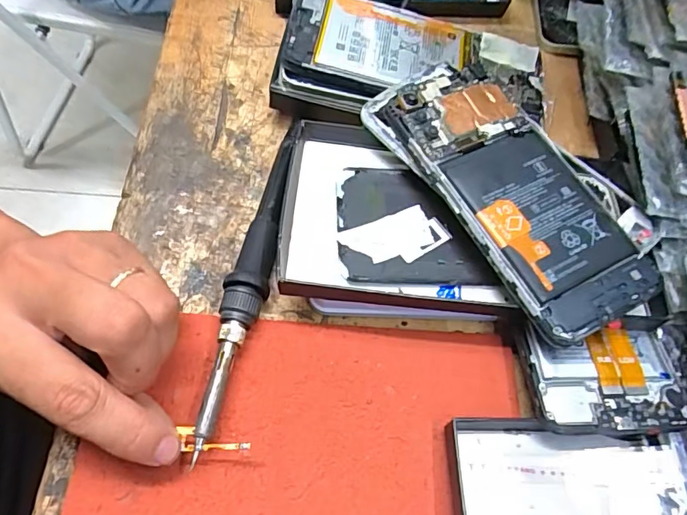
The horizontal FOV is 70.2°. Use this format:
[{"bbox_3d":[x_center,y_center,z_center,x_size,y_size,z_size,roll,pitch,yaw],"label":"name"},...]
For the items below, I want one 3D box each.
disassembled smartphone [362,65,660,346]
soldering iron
[{"bbox_3d":[0.085,-0.037,0.249,0.073,0.011,0.160,-30,72,-15],"label":"disassembled smartphone"},{"bbox_3d":[-0.045,0.003,0.249,0.019,0.021,0.183,8,63,-1],"label":"soldering iron"}]

